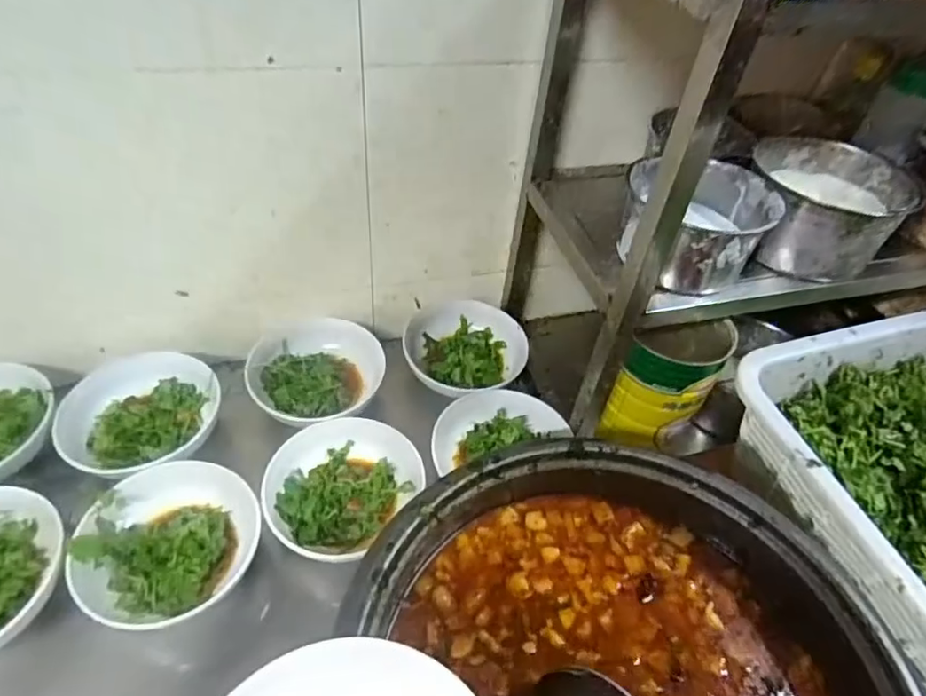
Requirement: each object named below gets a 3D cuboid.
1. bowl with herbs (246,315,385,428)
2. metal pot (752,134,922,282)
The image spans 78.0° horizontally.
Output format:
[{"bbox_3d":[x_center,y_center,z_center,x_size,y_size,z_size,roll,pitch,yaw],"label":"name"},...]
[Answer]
[{"bbox_3d":[-0.203,0.036,0.790,0.170,0.064,0.161,3,46,-3],"label":"bowl with herbs"},{"bbox_3d":[0.405,-0.158,0.653,0.155,0.094,0.157,3,46,-3],"label":"metal pot"}]

